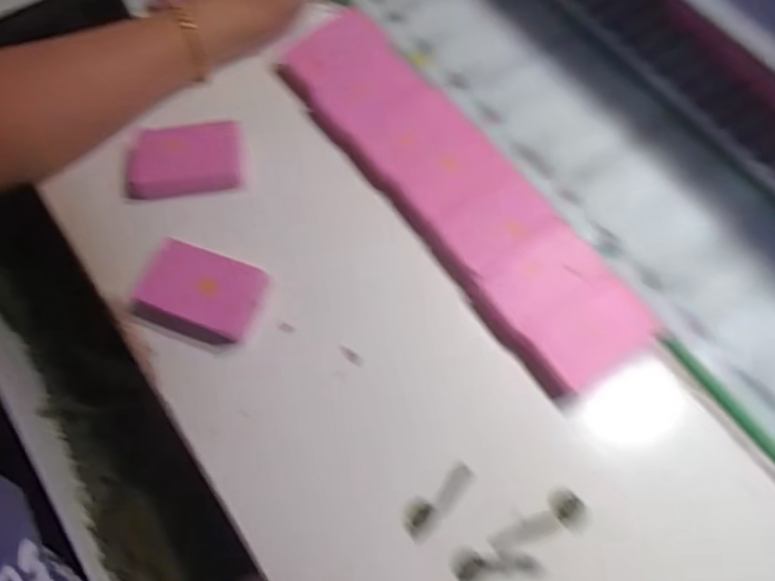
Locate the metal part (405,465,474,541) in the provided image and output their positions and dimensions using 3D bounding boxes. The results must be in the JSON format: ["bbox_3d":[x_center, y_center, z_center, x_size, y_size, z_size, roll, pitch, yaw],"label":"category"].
[{"bbox_3d":[0.028,0.115,0.320,0.017,0.008,0.046,41,72,14],"label":"metal part"}]

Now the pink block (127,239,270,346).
[{"bbox_3d":[-0.113,0.002,0.358,0.072,0.025,0.047,19,68,6],"label":"pink block"}]

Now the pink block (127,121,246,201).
[{"bbox_3d":[-0.135,-0.088,0.391,0.076,0.025,0.042,-7,68,-4],"label":"pink block"}]

